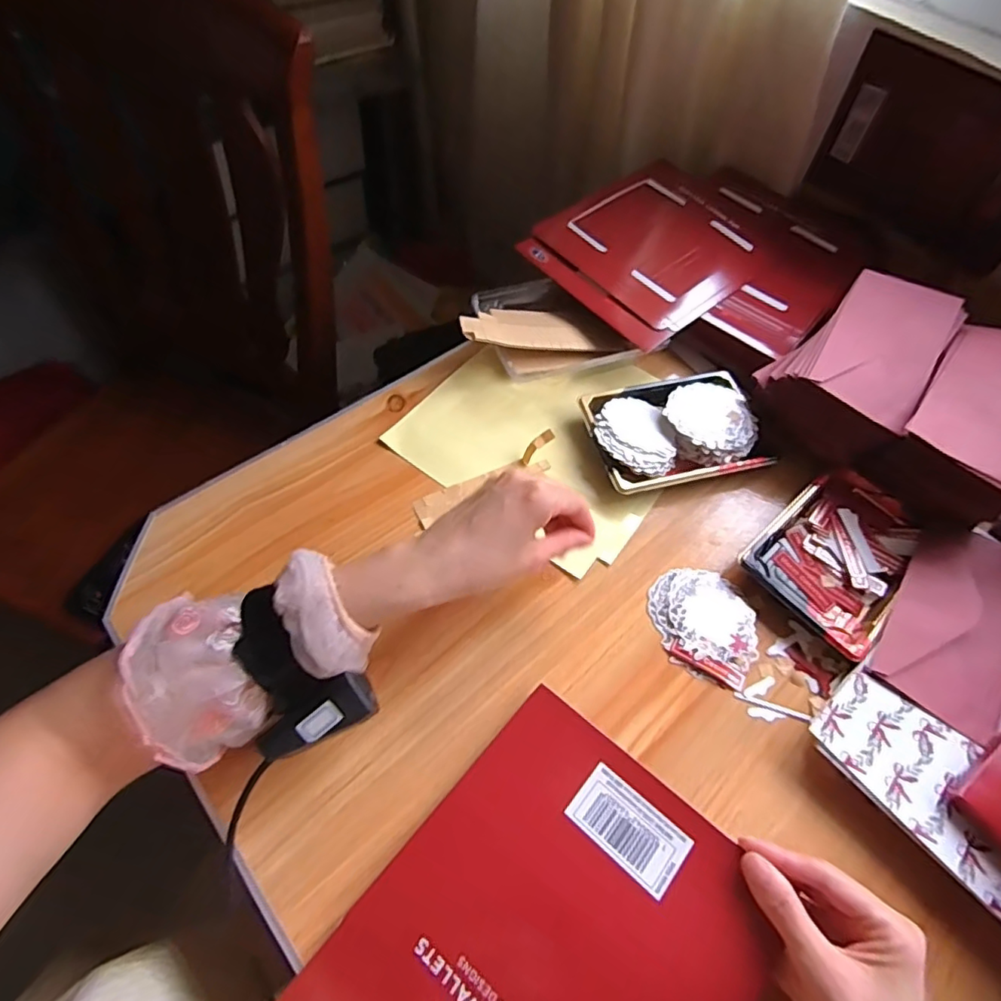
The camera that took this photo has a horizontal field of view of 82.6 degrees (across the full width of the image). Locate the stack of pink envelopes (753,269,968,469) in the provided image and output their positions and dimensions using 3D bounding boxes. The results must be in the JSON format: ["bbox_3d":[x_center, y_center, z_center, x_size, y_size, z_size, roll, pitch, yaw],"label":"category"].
[{"bbox_3d":[0.336,-0.132,0.545,0.123,0.058,0.215,34,63,16],"label":"stack of pink envelopes"}]

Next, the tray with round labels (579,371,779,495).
[{"bbox_3d":[0.167,-0.070,0.538,0.164,0.027,0.111,-12,60,-11],"label":"tray with round labels"}]

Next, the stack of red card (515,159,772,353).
[{"bbox_3d":[0.179,-0.289,0.643,0.260,0.024,0.198,-38,68,-23],"label":"stack of red card"}]

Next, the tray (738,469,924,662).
[{"bbox_3d":[0.295,0.043,0.492,0.163,0.019,0.111,-37,68,-23],"label":"tray"}]

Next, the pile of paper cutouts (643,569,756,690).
[{"bbox_3d":[0.164,0.097,0.461,0.089,0.005,0.087,2,59,-3],"label":"pile of paper cutouts"}]

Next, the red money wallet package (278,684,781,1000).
[{"bbox_3d":[0.026,0.259,0.328,0.192,0.011,0.231,36,66,21],"label":"red money wallet package"}]

